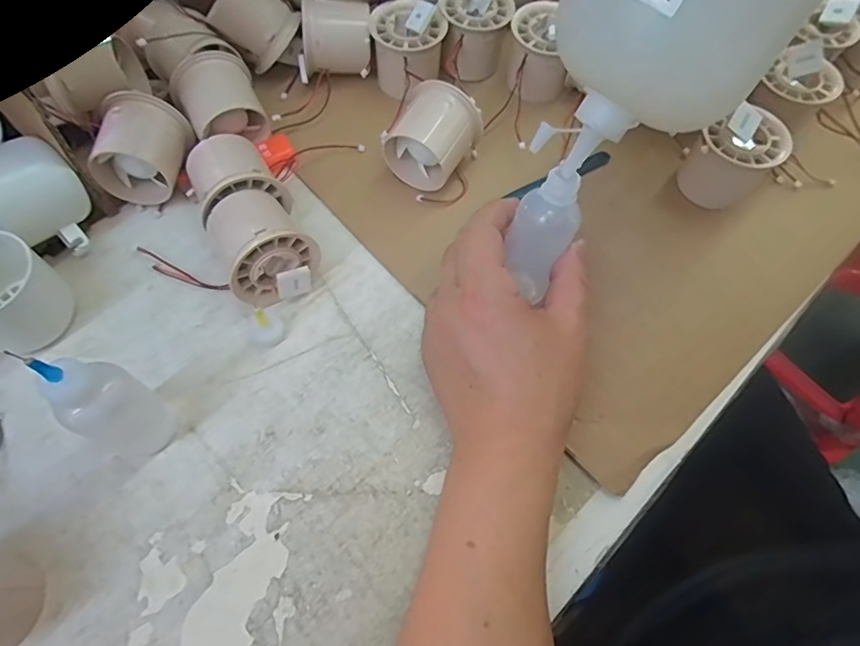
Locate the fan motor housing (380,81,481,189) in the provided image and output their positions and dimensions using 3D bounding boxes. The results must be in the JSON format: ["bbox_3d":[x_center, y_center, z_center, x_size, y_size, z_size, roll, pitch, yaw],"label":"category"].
[{"bbox_3d":[0.001,-0.126,0.356,0.053,0.052,0.050,29,68,10],"label":"fan motor housing"}]

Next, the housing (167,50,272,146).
[{"bbox_3d":[-0.147,-0.153,0.365,0.052,0.047,0.050,-23,69,-12],"label":"housing"}]

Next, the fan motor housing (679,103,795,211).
[{"bbox_3d":[0.208,-0.113,0.355,0.049,0.059,0.053,1,66,-2],"label":"fan motor housing"}]

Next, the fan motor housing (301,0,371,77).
[{"bbox_3d":[-0.070,-0.216,0.399,0.049,0.046,0.051,1,66,-2],"label":"fan motor housing"}]

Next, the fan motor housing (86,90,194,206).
[{"bbox_3d":[-0.190,-0.115,0.345,0.049,0.052,0.057,10,66,3],"label":"fan motor housing"}]

